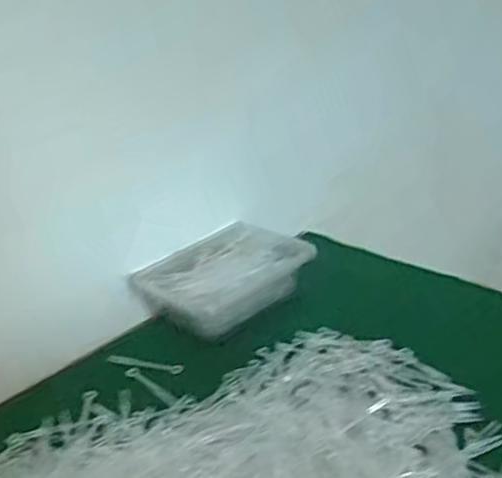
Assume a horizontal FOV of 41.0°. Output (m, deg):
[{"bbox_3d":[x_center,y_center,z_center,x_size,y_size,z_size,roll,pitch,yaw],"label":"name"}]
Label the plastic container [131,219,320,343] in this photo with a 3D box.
[{"bbox_3d":[-0.025,0.045,0.760,0.188,0.068,0.122,-26,34,-37],"label":"plastic container"}]

